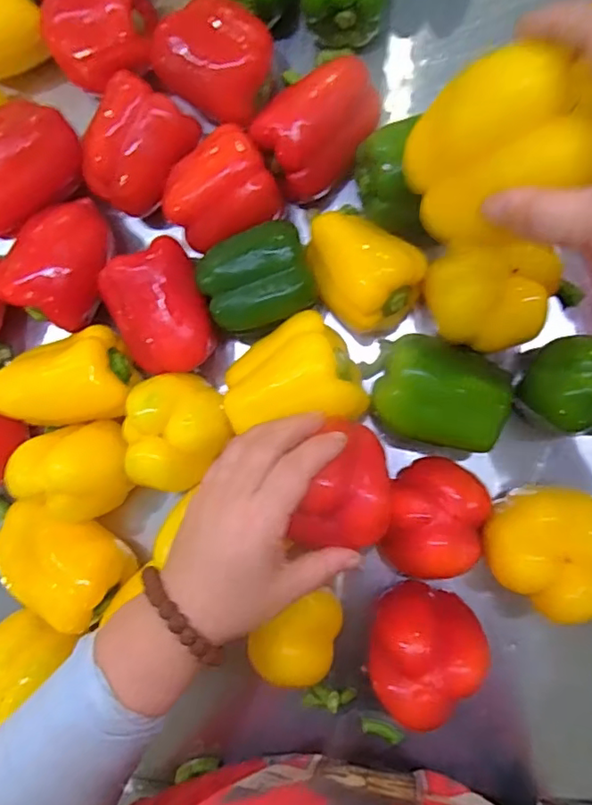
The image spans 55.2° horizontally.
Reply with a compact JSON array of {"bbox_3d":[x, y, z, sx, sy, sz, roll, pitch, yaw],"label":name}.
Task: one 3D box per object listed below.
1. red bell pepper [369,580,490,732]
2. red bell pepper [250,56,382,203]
[{"bbox_3d":[0.086,0.173,0.398,0.085,0.072,0.073,-44,84,4],"label":"red bell pepper"},{"bbox_3d":[0.021,-0.208,0.430,0.097,0.058,0.062,-35,85,5],"label":"red bell pepper"}]

